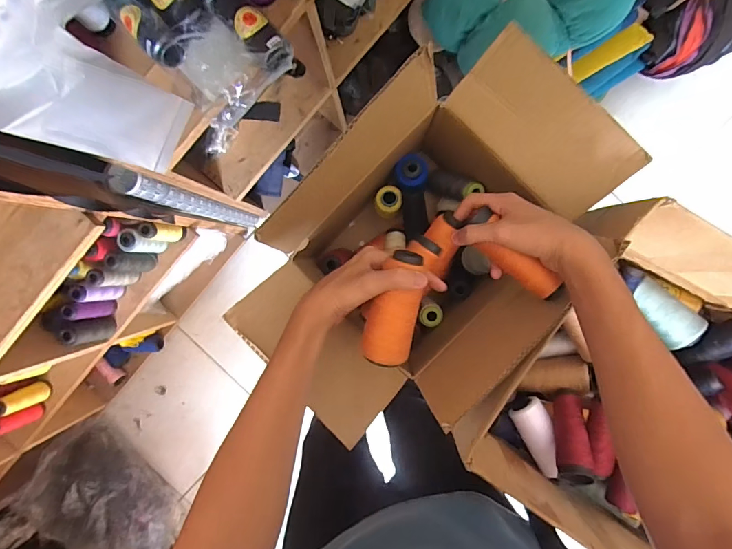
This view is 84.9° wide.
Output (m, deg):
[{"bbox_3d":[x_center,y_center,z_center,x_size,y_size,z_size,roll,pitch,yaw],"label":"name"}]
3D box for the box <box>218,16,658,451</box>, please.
[{"bbox_3d":[0.078,-0.037,0.570,0.280,0.329,0.456,43,94,0],"label":"box"}]

